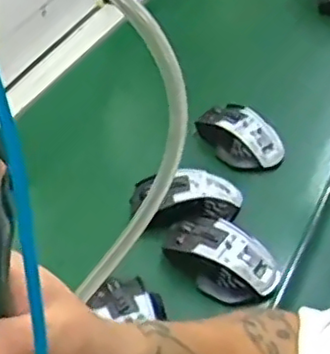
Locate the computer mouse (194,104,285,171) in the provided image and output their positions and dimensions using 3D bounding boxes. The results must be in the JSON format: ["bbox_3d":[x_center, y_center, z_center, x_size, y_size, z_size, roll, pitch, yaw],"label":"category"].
[{"bbox_3d":[0.089,-0.052,0.800,0.063,0.040,0.111,-26,47,-25],"label":"computer mouse"}]

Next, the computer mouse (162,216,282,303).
[{"bbox_3d":[0.053,0.078,0.645,0.110,0.035,0.060,26,49,28],"label":"computer mouse"}]

